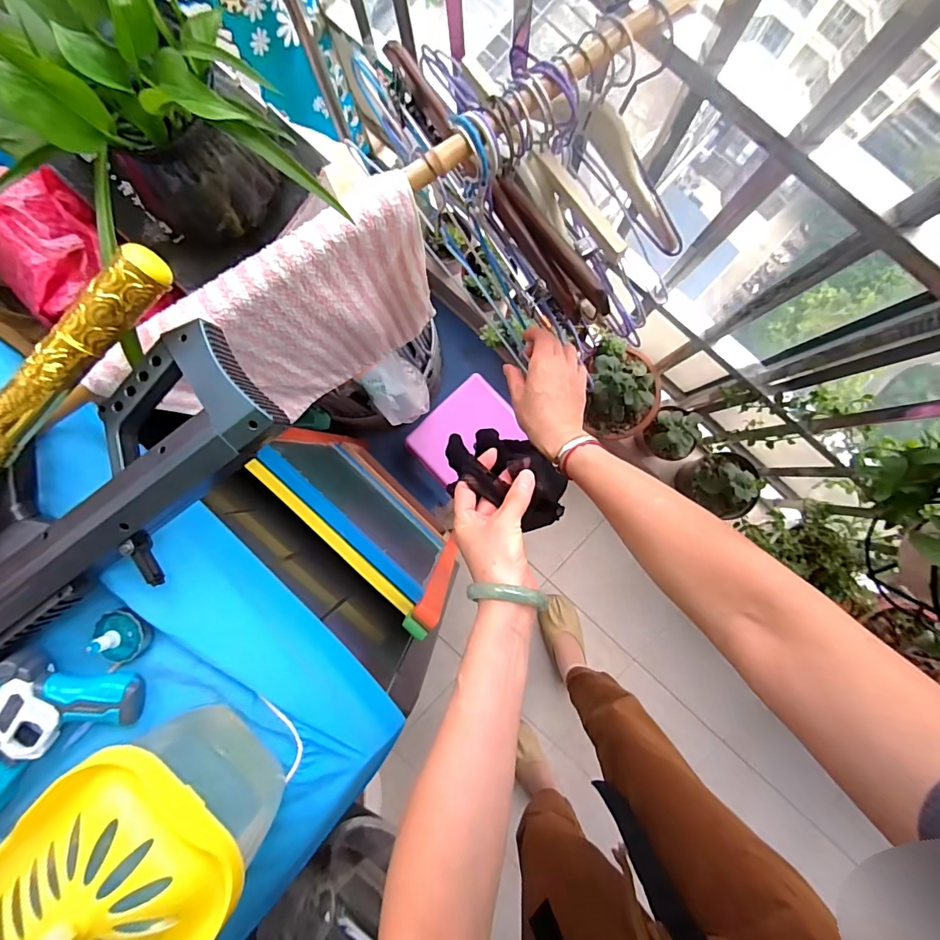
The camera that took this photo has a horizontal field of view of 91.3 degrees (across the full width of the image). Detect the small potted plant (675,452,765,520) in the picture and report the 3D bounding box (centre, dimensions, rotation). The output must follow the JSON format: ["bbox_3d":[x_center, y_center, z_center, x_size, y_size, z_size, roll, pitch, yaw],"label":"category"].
[{"bbox_3d":[0.521,0.031,0.961,0.121,0.154,0.132,5,90,2],"label":"small potted plant"}]

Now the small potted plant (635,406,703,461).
[{"bbox_3d":[0.421,-0.074,0.968,0.094,0.151,0.094,0,90,2],"label":"small potted plant"}]

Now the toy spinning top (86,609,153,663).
[{"bbox_3d":[-0.261,0.126,0.342,0.039,0.026,0.039,0,90,2],"label":"toy spinning top"}]

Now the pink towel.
[{"bbox_3d":[-0.160,-0.138,0.482,0.283,0.269,0.060,-41,89,2],"label":"pink towel"}]

